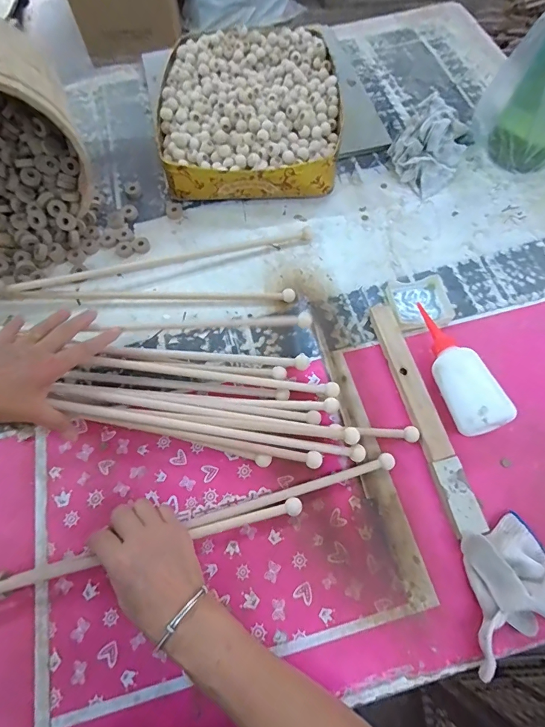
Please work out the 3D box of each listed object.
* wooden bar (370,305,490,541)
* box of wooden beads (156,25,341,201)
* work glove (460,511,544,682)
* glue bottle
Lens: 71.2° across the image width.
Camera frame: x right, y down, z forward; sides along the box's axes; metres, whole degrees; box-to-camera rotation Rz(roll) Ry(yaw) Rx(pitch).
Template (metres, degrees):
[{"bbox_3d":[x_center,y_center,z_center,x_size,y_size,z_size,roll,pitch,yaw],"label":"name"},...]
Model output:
[{"bbox_3d":[0.181,0.054,0.466,0.030,0.022,0.287,-13,67,-4],"label":"wooden bar"},{"bbox_3d":[-0.036,-0.432,0.661,0.285,0.086,0.354,0,66,2],"label":"box of wooden beads"},{"bbox_3d":[0.241,0.217,0.373,0.135,0.054,0.109,-20,67,-7],"label":"work glove"},{"bbox_3d":[0.215,0.001,0.470,0.056,0.057,0.178,-20,67,-7],"label":"glue bottle"}]

